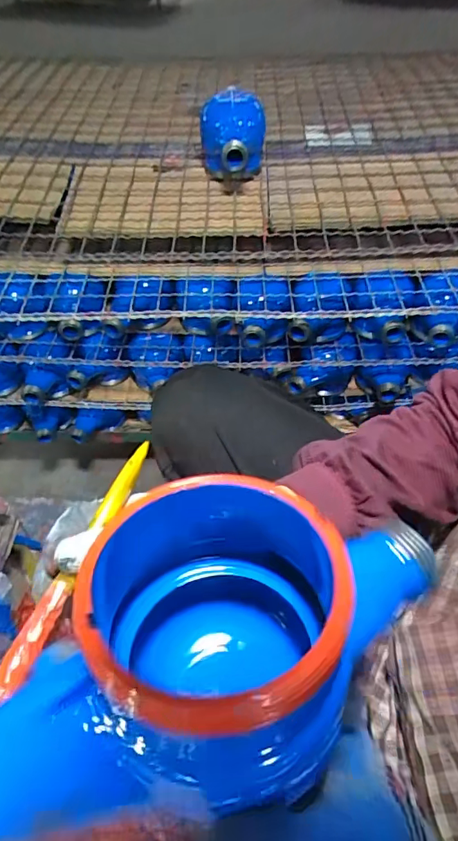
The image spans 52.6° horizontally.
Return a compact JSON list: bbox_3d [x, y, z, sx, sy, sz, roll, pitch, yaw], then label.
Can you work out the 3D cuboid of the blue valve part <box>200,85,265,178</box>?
[{"bbox_3d":[0.007,-0.369,0.608,0.085,0.082,0.128,-4,51,0],"label":"blue valve part"}]

